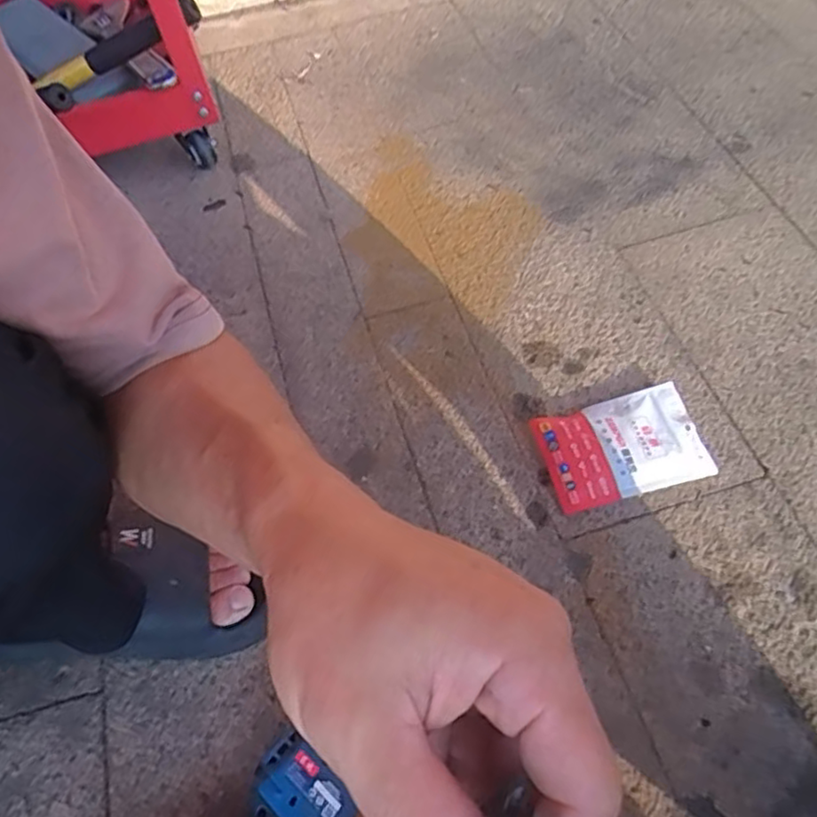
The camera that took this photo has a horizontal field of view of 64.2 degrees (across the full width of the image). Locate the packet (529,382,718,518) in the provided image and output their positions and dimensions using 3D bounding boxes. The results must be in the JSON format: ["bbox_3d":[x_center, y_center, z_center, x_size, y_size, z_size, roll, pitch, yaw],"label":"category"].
[{"bbox_3d":[0.197,0.035,0.607,0.146,0.011,0.096,-14,59,-5],"label":"packet"}]

